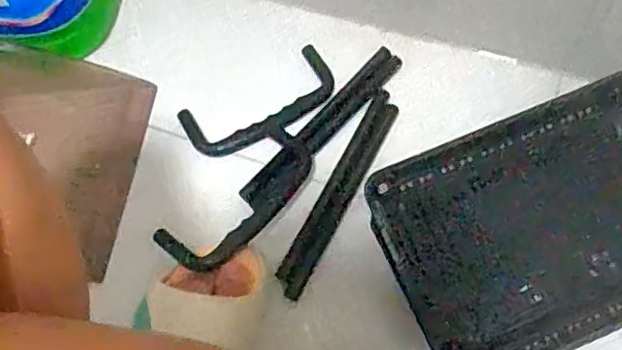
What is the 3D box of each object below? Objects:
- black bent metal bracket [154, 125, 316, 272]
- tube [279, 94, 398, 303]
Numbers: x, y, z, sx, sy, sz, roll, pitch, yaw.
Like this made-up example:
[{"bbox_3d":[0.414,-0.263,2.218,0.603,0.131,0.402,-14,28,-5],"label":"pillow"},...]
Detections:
[{"bbox_3d":[-0.076,0.028,0.707,0.084,0.037,0.200,35,72,19],"label":"black bent metal bracket"},{"bbox_3d":[0.037,0.020,0.732,0.038,0.016,0.269,24,69,16],"label":"tube"}]

